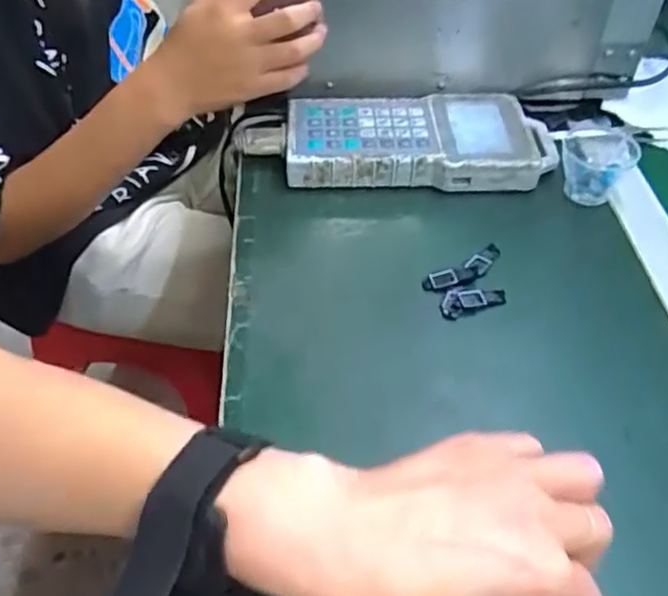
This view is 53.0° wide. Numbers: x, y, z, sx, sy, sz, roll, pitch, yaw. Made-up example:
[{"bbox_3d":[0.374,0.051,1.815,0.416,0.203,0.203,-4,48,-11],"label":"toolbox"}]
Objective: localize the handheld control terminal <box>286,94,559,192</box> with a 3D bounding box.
[{"bbox_3d":[0.075,-0.134,0.571,0.226,0.035,0.103,0,47,-2],"label":"handheld control terminal"}]

